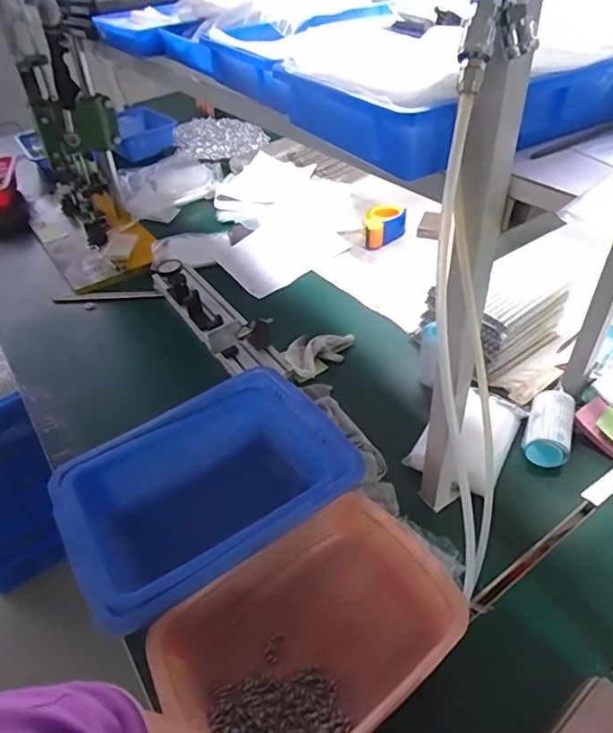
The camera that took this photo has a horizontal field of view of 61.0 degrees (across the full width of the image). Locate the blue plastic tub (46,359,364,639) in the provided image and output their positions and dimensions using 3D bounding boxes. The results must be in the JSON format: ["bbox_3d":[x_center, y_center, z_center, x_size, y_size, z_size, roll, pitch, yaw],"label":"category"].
[{"bbox_3d":[-0.132,0.170,0.718,0.366,0.104,0.279,-25,46,-20],"label":"blue plastic tub"}]

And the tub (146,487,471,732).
[{"bbox_3d":[0.006,0.289,0.554,0.285,0.092,0.214,-30,48,-24],"label":"tub"}]

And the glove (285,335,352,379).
[{"bbox_3d":[0.020,-0.032,1.018,0.142,0.039,0.094,-29,47,-23],"label":"glove"}]

